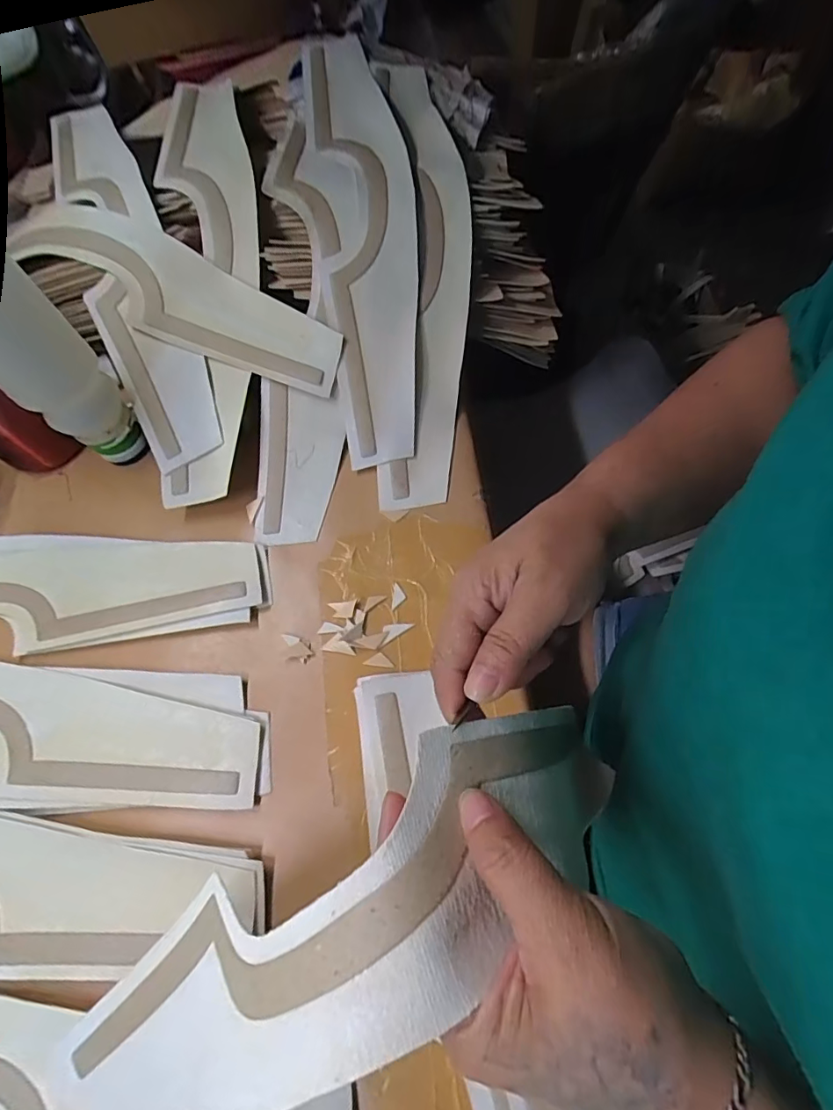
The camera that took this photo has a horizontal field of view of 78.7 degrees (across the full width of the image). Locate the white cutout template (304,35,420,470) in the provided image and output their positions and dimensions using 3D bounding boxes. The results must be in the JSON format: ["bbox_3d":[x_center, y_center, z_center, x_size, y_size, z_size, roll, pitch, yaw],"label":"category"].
[{"bbox_3d":[-0.044,-0.281,0.420,0.083,0.054,0.417,-6,82,1],"label":"white cutout template"}]

